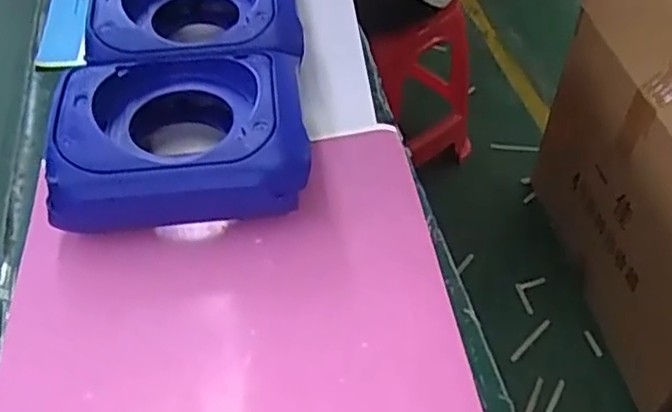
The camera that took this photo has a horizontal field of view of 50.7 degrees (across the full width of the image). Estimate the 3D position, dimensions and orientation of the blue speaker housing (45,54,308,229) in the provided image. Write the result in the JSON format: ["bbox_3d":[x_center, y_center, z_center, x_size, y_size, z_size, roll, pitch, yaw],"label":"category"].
[{"bbox_3d":[-0.140,-0.062,0.662,0.221,0.102,0.156,-4,46,-4],"label":"blue speaker housing"}]

